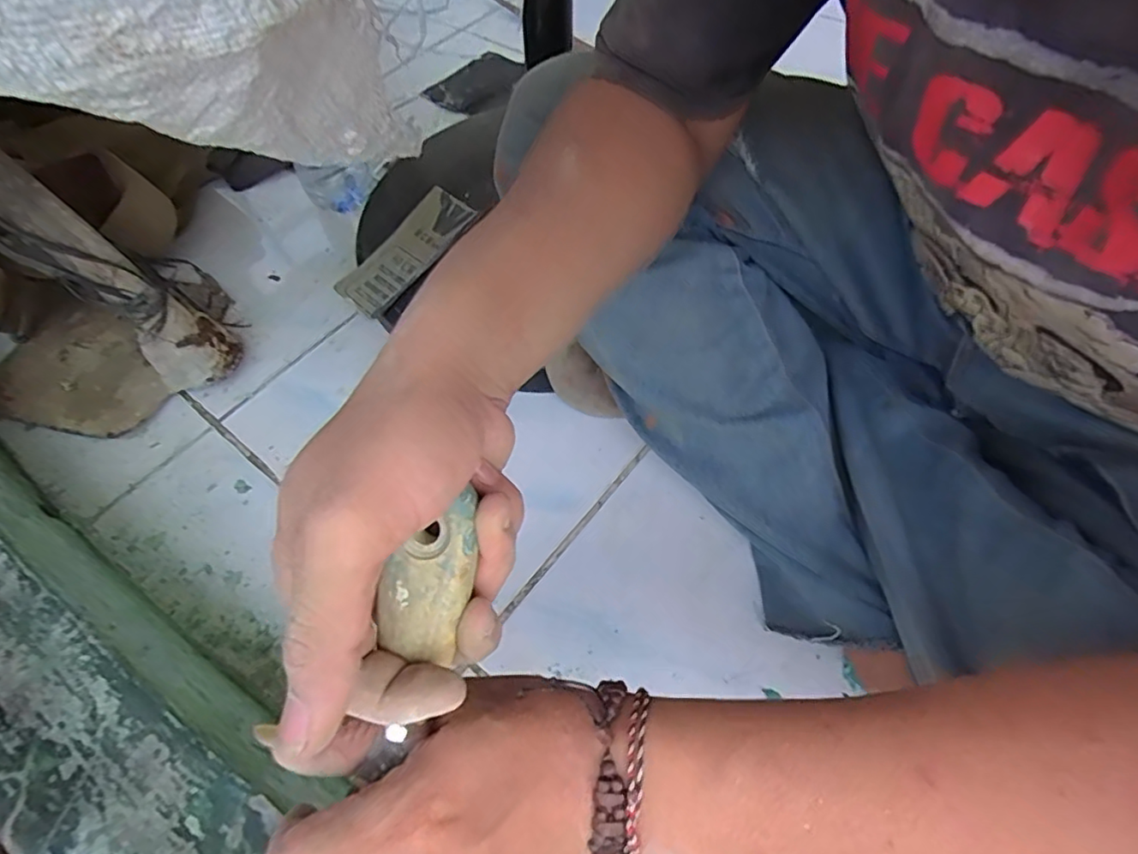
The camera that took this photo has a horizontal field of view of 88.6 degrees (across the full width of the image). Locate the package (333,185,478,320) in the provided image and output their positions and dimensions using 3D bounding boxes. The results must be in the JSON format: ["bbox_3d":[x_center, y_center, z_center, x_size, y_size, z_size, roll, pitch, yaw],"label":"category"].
[{"bbox_3d":[-0.148,-0.160,0.530,0.062,0.013,0.137,34,77,22],"label":"package"}]

